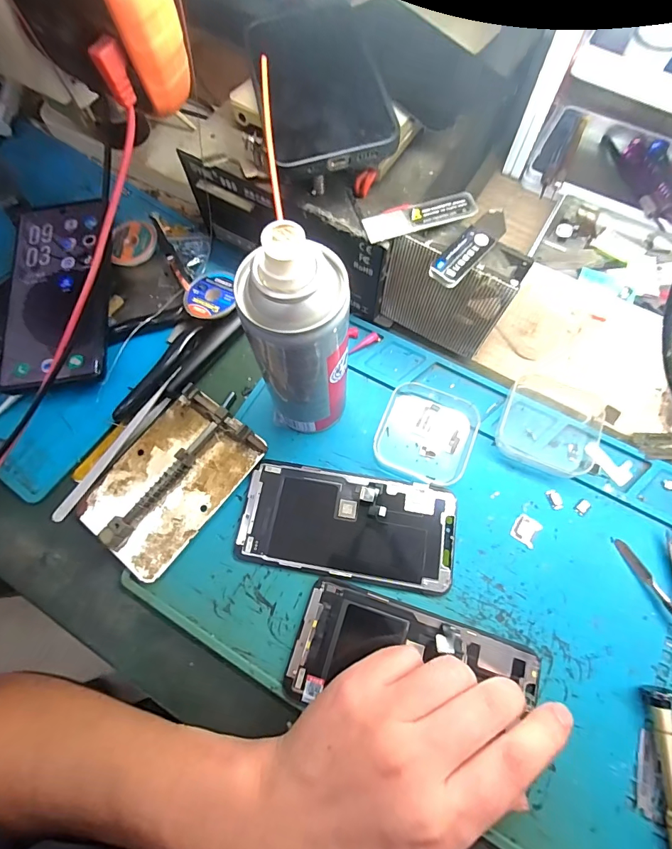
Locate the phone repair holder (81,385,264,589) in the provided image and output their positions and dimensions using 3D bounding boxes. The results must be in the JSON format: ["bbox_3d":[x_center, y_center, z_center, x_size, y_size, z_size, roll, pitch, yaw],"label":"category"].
[{"bbox_3d":[-0.112,0.034,0.270,0.076,0.016,0.115,37,75,12],"label":"phone repair holder"}]

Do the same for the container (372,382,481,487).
[{"bbox_3d":[0.064,0.006,0.281,0.064,0.013,0.068,20,72,7],"label":"container"}]

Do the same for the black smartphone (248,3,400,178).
[{"bbox_3d":[-0.012,-0.206,0.239,0.072,0.009,0.139,-10,70,-2],"label":"black smartphone"}]

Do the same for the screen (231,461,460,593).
[{"bbox_3d":[0.008,0.064,0.261,0.138,0.011,0.066,9,71,4],"label":"screen"}]

